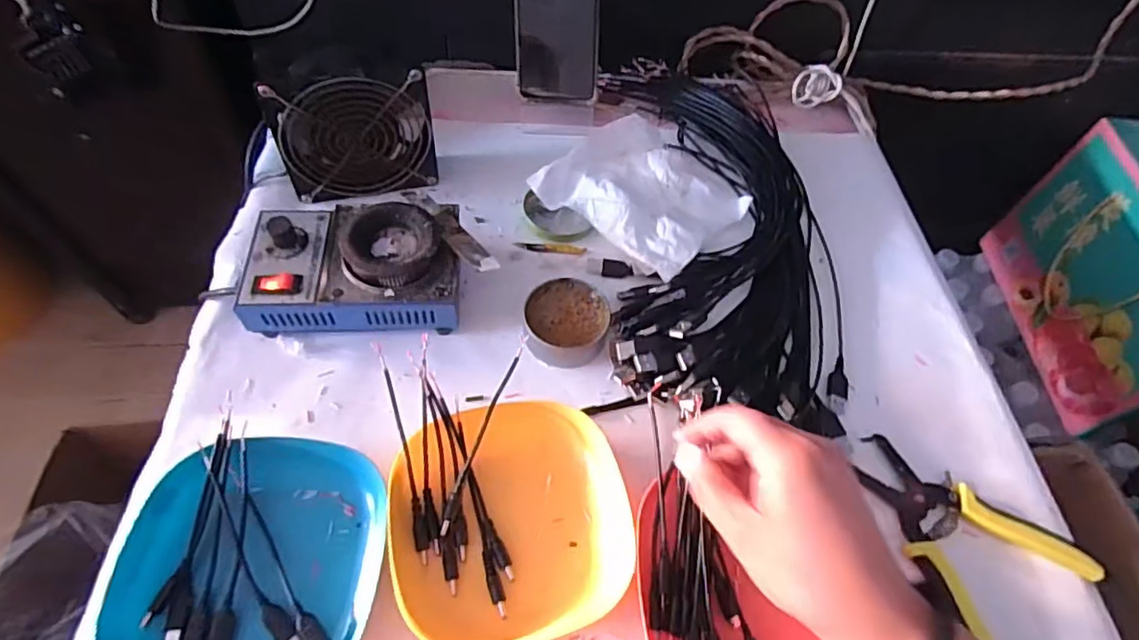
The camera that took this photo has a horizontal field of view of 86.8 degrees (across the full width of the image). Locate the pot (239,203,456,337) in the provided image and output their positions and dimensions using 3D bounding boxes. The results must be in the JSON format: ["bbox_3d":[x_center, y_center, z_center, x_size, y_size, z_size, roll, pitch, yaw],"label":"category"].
[{"bbox_3d":[-0.159,-0.040,0.450,0.154,0.063,0.104,-3,59,-8],"label":"pot"}]

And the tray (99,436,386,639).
[{"bbox_3d":[-0.182,0.138,0.349,0.133,0.031,0.141,4,58,-2],"label":"tray"}]

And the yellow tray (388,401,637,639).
[{"bbox_3d":[-0.036,0.121,0.368,0.135,0.031,0.132,-11,60,-12],"label":"yellow tray"}]

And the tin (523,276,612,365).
[{"bbox_3d":[-0.003,0.001,0.456,0.062,0.026,0.062,2,58,-4],"label":"tin"}]

